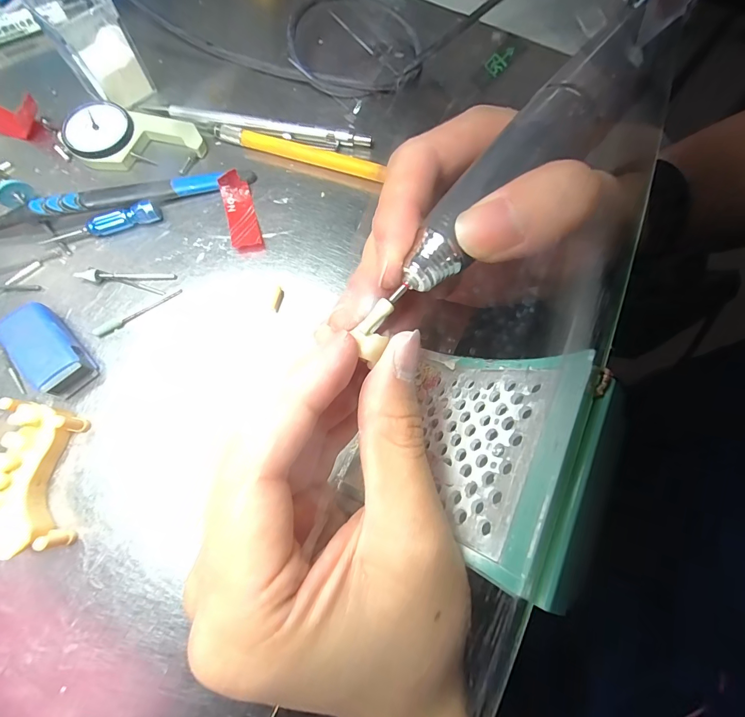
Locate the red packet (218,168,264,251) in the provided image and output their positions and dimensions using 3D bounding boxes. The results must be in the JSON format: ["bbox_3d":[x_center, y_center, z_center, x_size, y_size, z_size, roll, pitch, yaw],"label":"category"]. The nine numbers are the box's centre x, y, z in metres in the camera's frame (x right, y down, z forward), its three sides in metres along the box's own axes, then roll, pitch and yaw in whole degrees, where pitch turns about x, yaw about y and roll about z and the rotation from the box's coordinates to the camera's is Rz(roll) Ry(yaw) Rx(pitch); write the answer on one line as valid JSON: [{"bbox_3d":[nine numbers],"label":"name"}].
[{"bbox_3d":[-0.073,-0.079,0.208,0.016,0.010,0.047,-16,74,-6],"label":"red packet"}]

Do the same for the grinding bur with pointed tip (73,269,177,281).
[{"bbox_3d":[-0.128,-0.044,0.197,0.047,0.006,0.006,-5,74,-3],"label":"grinding bur with pointed tip"}]

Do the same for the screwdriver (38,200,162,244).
[{"bbox_3d":[-0.146,-0.071,0.203,0.062,0.010,0.009,-19,75,-7],"label":"screwdriver"}]

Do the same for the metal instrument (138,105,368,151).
[{"bbox_3d":[-0.070,-0.139,0.226,0.139,0.006,0.008,9,73,2],"label":"metal instrument"}]

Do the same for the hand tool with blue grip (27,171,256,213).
[{"bbox_3d":[-0.122,-0.091,0.208,0.111,0.014,0.012,-14,74,-5],"label":"hand tool with blue grip"}]

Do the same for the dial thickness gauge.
[{"bbox_3d":[-0.138,-0.126,0.220,0.074,0.012,0.039,9,73,1],"label":"dial thickness gauge"}]

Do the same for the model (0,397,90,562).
[{"bbox_3d":[-0.145,0.049,0.162,0.028,0.020,0.060,-5,74,-3],"label":"model"}]

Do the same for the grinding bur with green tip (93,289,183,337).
[{"bbox_3d":[-0.119,-0.024,0.193,0.045,0.004,0.005,-30,76,-10],"label":"grinding bur with green tip"}]

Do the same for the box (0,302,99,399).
[{"bbox_3d":[-0.152,-0.004,0.179,0.023,0.017,0.046,-42,79,-12],"label":"box"}]

